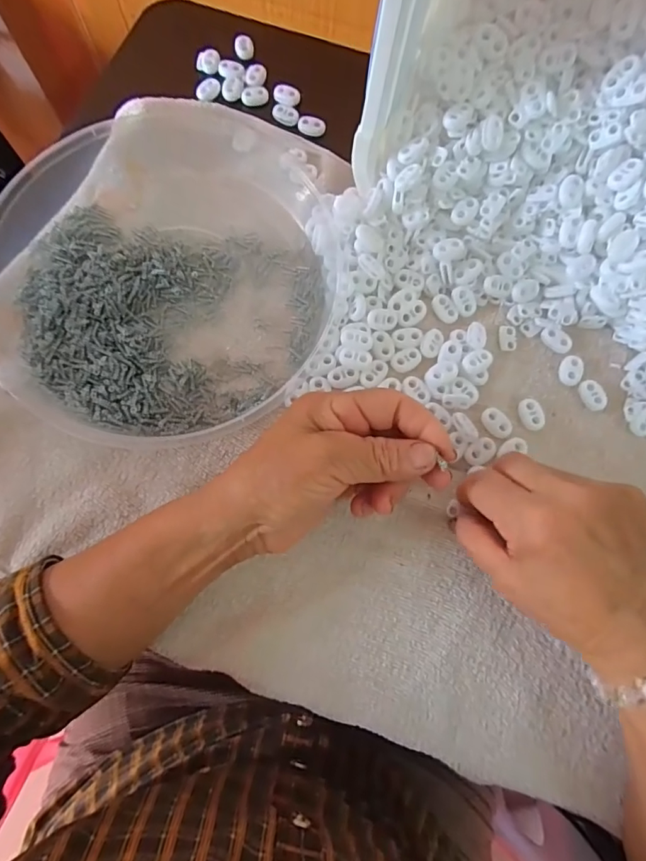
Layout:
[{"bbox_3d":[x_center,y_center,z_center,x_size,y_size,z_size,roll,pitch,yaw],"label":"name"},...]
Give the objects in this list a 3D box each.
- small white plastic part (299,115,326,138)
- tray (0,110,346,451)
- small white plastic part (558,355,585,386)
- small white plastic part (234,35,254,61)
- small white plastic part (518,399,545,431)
[{"bbox_3d":[-0.009,-0.249,0.377,0.022,0.009,0.011,15,77,2],"label":"small white plastic part"},{"bbox_3d":[-0.105,-0.118,0.316,0.227,0.033,0.256,7,76,0],"label":"tray"},{"bbox_3d":[0.173,-0.042,0.322,0.015,0.006,0.023,19,77,3],"label":"small white plastic part"},{"bbox_3d":[-0.068,-0.332,0.399,0.016,0.008,0.016,-9,77,-3],"label":"small white plastic part"},{"bbox_3d":[0.142,-0.011,0.313,0.014,0.006,0.022,-7,77,-3],"label":"small white plastic part"}]

